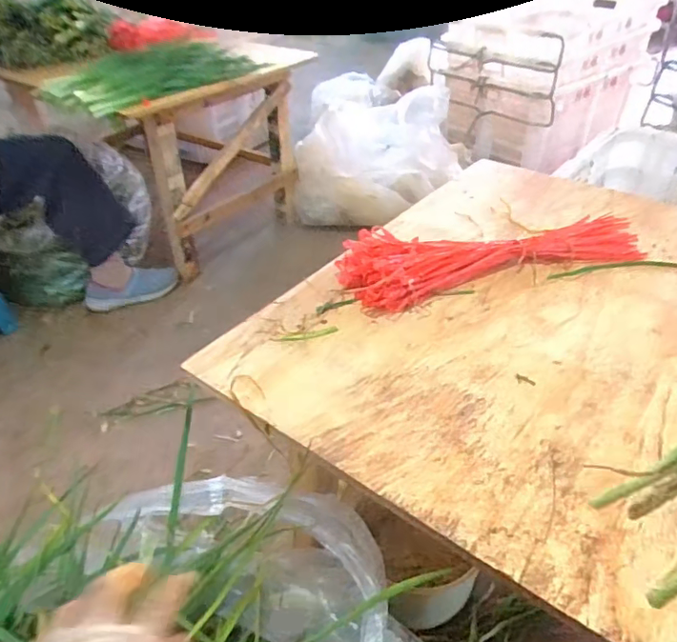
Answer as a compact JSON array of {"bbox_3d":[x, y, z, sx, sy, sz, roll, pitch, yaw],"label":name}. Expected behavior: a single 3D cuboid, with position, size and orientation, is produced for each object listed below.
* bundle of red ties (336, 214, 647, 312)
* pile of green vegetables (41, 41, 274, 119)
[{"bbox_3d":[0.177,-0.083,0.624,0.354,0.039,0.110,-12,38,-12],"label":"bundle of red ties"},{"bbox_3d":[-0.417,-0.569,1.263,0.181,0.066,0.496,21,44,28],"label":"pile of green vegetables"}]

